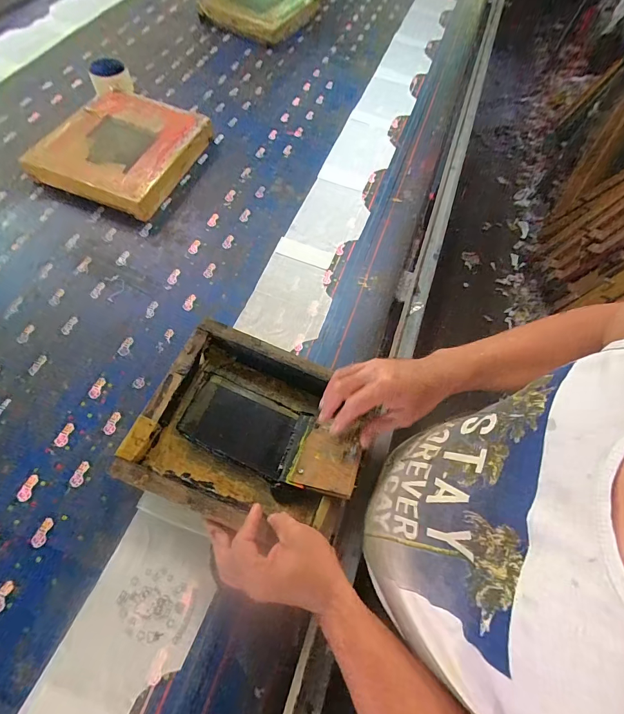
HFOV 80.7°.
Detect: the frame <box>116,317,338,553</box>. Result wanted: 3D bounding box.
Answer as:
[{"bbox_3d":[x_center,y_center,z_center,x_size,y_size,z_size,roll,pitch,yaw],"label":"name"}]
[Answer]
[{"bbox_3d":[-0.078,0.102,0.515,0.280,0.080,0.243,19,64,6],"label":"frame"}]

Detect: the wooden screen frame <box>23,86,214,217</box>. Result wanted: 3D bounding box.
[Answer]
[{"bbox_3d":[-0.377,-0.426,0.746,0.252,0.053,0.279,19,64,6],"label":"wooden screen frame"}]

